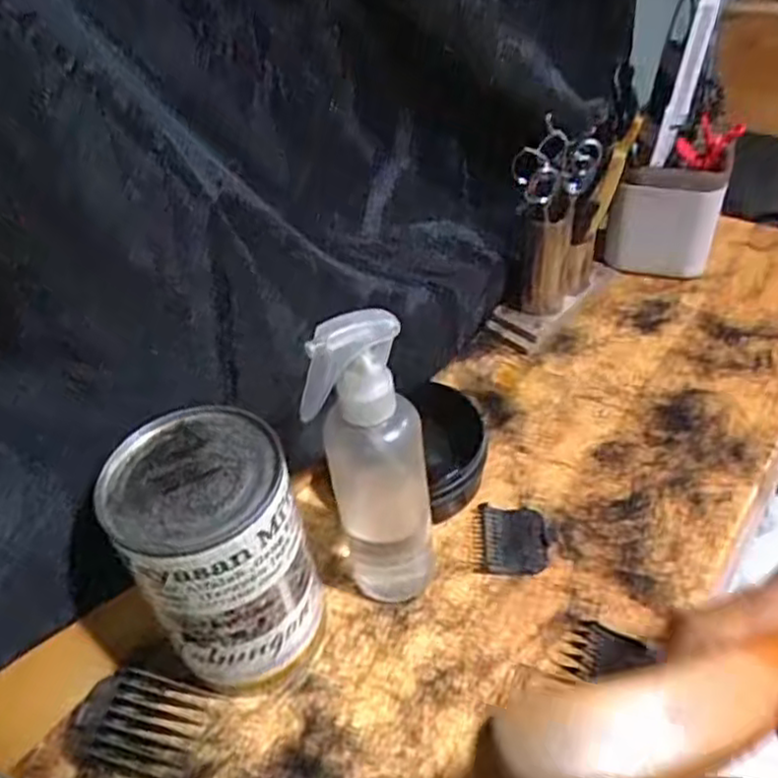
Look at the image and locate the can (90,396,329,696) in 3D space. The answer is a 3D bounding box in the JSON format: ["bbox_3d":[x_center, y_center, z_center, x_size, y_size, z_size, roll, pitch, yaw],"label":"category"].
[{"bbox_3d":[-0.083,0.089,0.386,0.083,0.138,0.080,-4,43,4],"label":"can"}]

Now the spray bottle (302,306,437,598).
[{"bbox_3d":[-0.006,0.042,0.394,0.051,0.188,0.043,-3,44,4],"label":"spray bottle"}]

